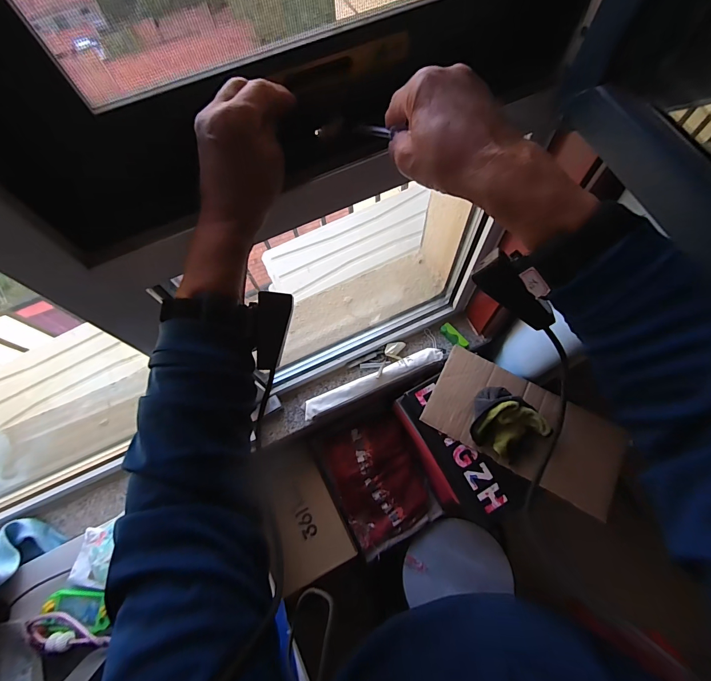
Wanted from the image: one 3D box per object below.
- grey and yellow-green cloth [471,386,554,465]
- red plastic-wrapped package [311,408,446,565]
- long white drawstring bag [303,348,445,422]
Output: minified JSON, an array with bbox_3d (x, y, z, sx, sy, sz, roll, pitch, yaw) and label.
[{"bbox_3d":[0.293,0.165,0.689,0.140,0.066,0.118,36,74,16],"label":"grey and yellow-green cloth"},{"bbox_3d":[0.058,0.362,0.923,0.238,0.057,0.332,-25,86,-13],"label":"red plastic-wrapped package"},{"bbox_3d":[0.041,0.093,0.830,0.347,0.025,0.042,-24,69,-7],"label":"long white drawstring bag"}]

